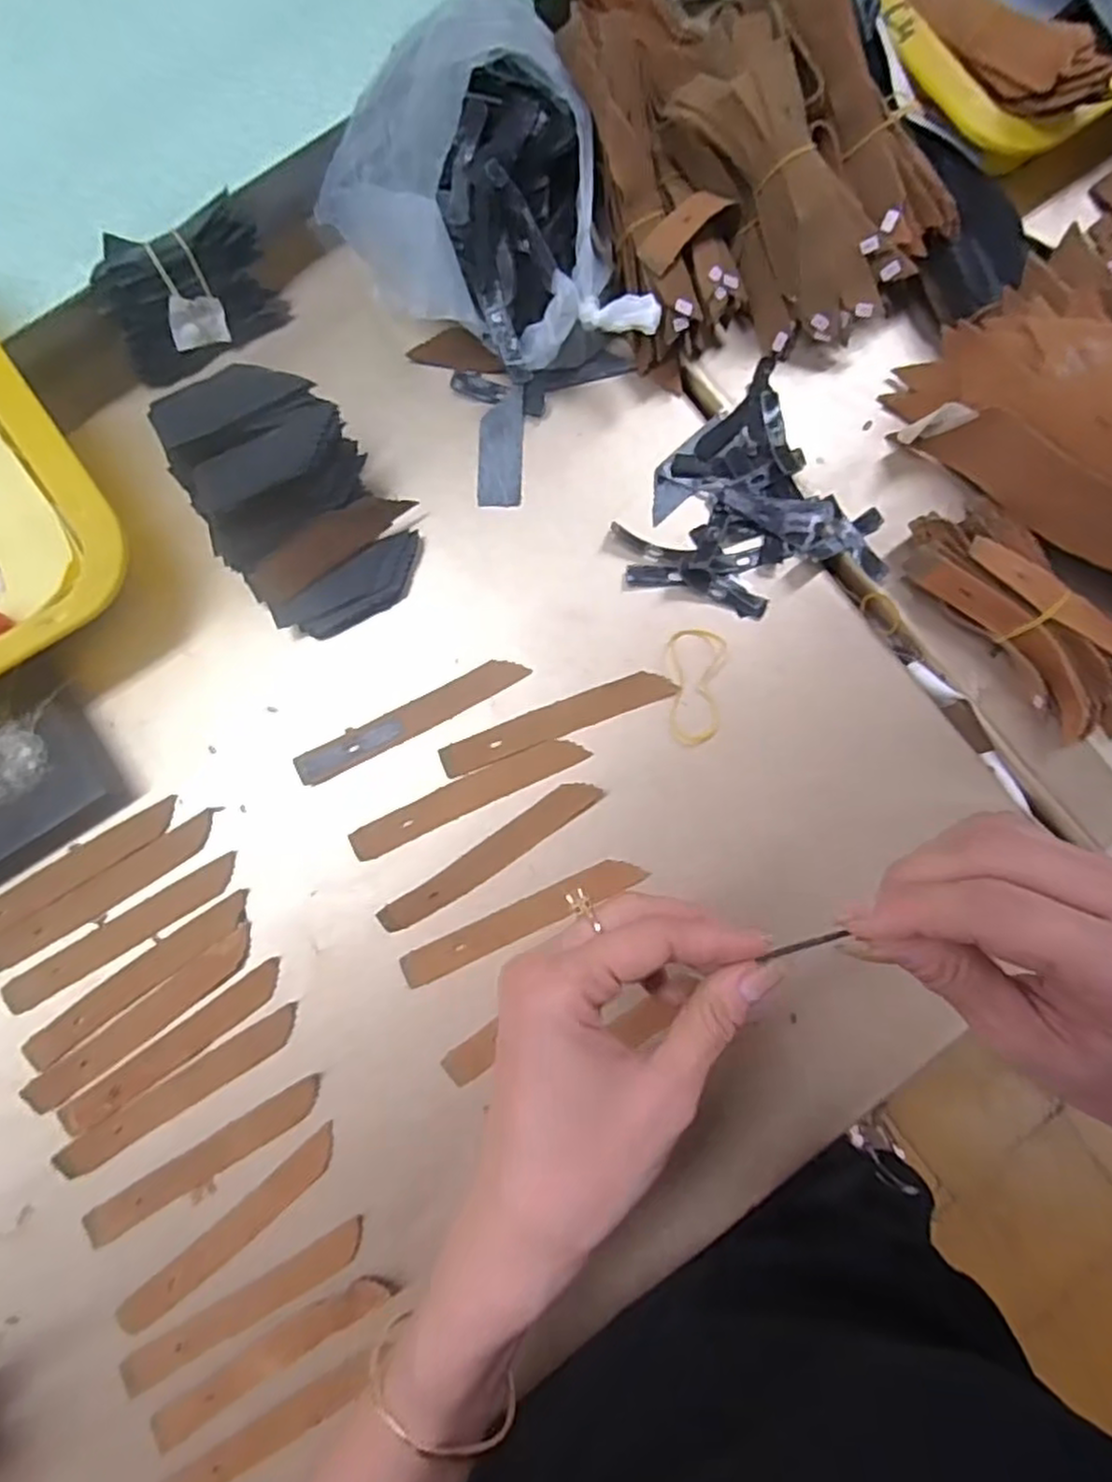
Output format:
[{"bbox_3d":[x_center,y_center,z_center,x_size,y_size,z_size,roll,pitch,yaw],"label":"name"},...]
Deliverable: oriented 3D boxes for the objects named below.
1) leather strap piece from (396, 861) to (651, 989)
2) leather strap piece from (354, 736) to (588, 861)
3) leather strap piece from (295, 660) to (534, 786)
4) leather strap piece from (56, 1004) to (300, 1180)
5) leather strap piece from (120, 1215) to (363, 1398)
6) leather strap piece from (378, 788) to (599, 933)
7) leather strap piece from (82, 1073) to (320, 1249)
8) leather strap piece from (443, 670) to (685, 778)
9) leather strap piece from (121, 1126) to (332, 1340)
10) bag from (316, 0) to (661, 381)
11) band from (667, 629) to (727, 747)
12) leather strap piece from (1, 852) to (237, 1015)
[{"bbox_3d":[-0.016,0.089,0.365,0.126,0.007,0.016,-25,86,-3],"label":"leather strap piece"},{"bbox_3d":[-0.045,0.027,0.369,0.124,0.004,0.018,-25,86,-3],"label":"leather strap piece"},{"bbox_3d":[-0.073,-0.012,0.372,0.123,0.005,0.018,-26,86,-3],"label":"leather strap piece"},{"bbox_3d":[-0.181,0.168,0.352,0.123,0.004,0.018,-31,91,-6],"label":"leather strap piece"},{"bbox_3d":[-0.146,0.267,0.345,0.123,0.006,0.016,-30,86,-4],"label":"leather strap piece"},{"bbox_3d":[-0.032,0.057,0.365,0.122,0.010,0.018,-35,86,-4],"label":"leather strap piece"},{"bbox_3d":[-0.168,0.203,0.353,0.123,0.005,0.017,-30,86,-4],"label":"leather strap piece"},{"bbox_3d":[0.001,-0.011,0.372,0.123,0.004,0.018,-21,85,-3],"label":"leather strap piece"},{"bbox_3d":[-0.154,0.235,0.350,0.125,0.004,0.017,-41,87,-4],"label":"leather strap piece"},{"bbox_3d":[-0.042,-0.255,0.356,0.128,0.090,0.159,-21,85,-3],"label":"bag"},{"bbox_3d":[0.071,-0.028,0.375,0.029,0.005,0.059,5,85,-1],"label":"band"},{"bbox_3d":[-0.215,0.096,0.362,0.125,0.004,0.018,-32,86,-4],"label":"leather strap piece"}]

